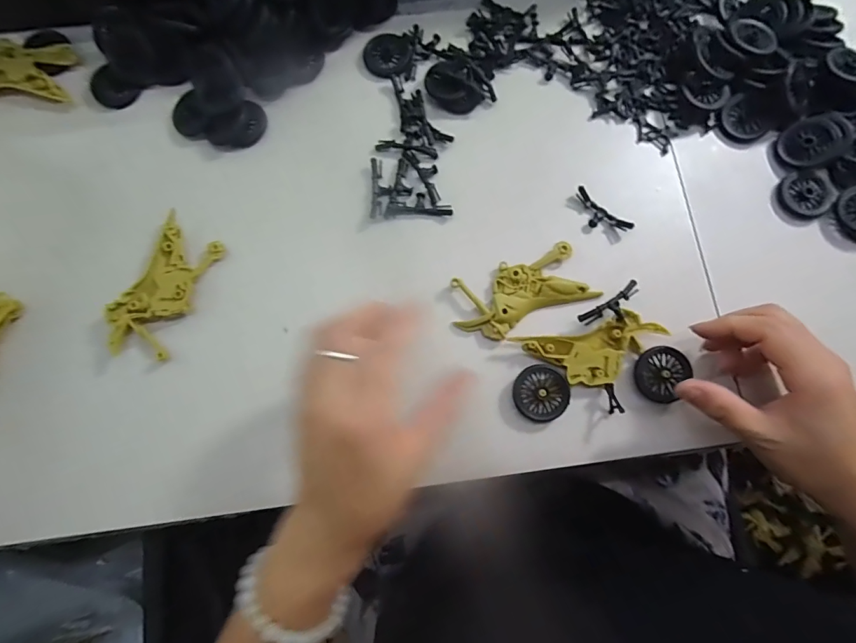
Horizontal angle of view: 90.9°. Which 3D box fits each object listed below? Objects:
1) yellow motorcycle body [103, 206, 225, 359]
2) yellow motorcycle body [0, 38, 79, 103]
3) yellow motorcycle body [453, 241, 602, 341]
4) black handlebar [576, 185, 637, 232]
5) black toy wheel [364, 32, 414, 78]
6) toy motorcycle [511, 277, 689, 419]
[{"bbox_3d":[-0.188,-0.024,0.300,0.047,0.014,0.098,22,79,3],"label":"yellow motorcycle body"},{"bbox_3d":[-0.330,-0.200,0.332,0.092,0.012,0.052,5,79,0],"label":"yellow motorcycle body"},{"bbox_3d":[0.069,-0.021,0.304,0.099,0.009,0.048,-20,80,-5],"label":"yellow motorcycle body"},{"bbox_3d":[0.128,-0.080,0.317,0.049,0.008,0.018,40,81,7],"label":"black handlebar"},{"bbox_3d":[-0.033,-0.218,0.343,0.039,0.004,0.040,0,79,-1],"label":"black toy wheel"},{"bbox_3d":[0.114,0.027,0.291,0.113,0.016,0.076,-18,80,-4],"label":"toy motorcycle"}]

